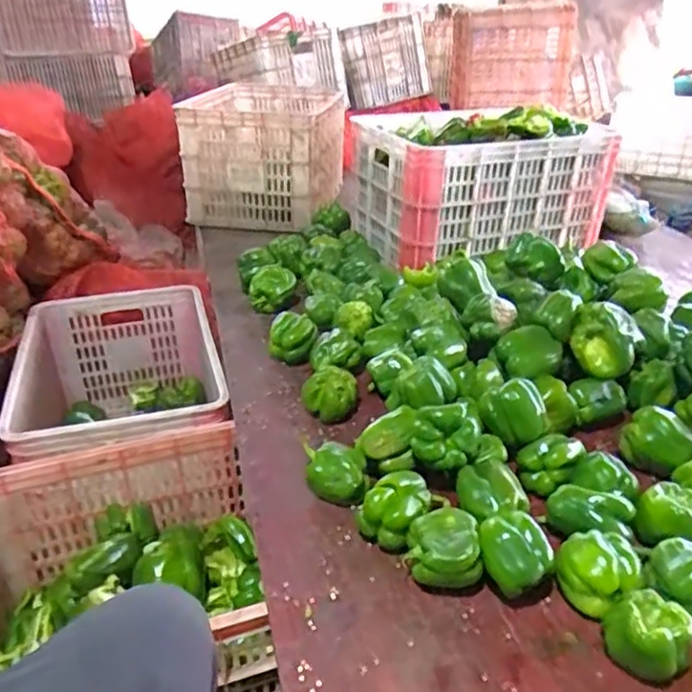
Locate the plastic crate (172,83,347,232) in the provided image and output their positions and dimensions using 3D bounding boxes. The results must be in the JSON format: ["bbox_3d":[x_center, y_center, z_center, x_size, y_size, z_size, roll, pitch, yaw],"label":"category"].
[{"bbox_3d":[-0.199,-0.526,1.709,0.362,0.267,0.477,5,30,6],"label":"plastic crate"}]

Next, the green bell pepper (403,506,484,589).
[{"bbox_3d":[0.100,0.217,0.660,0.073,0.068,0.074,0,30,-2],"label":"green bell pepper"}]

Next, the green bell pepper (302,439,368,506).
[{"bbox_3d":[-0.013,0.153,0.770,0.078,0.055,0.068,1,30,0],"label":"green bell pepper"}]

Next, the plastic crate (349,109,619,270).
[{"bbox_3d":[0.285,-0.365,1.386,0.481,0.230,0.301,-10,32,-19],"label":"plastic crate"}]

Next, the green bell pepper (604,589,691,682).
[{"bbox_3d":[0.276,0.271,0.580,0.068,0.060,0.062,1,30,-1],"label":"green bell pepper"}]

